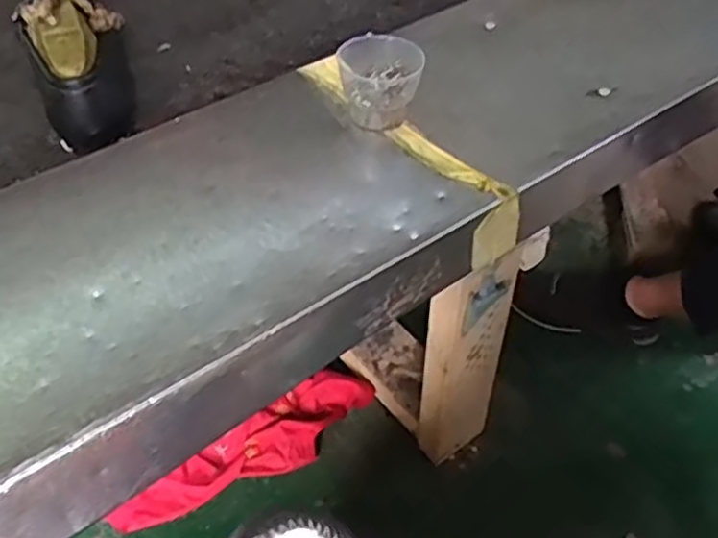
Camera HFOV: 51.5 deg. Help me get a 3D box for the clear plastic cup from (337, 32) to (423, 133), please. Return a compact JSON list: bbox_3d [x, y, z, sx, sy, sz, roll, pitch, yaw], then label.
[{"bbox_3d":[0.016,-0.141,0.561,0.060,0.051,0.054,-4,48,-3],"label":"clear plastic cup"}]

